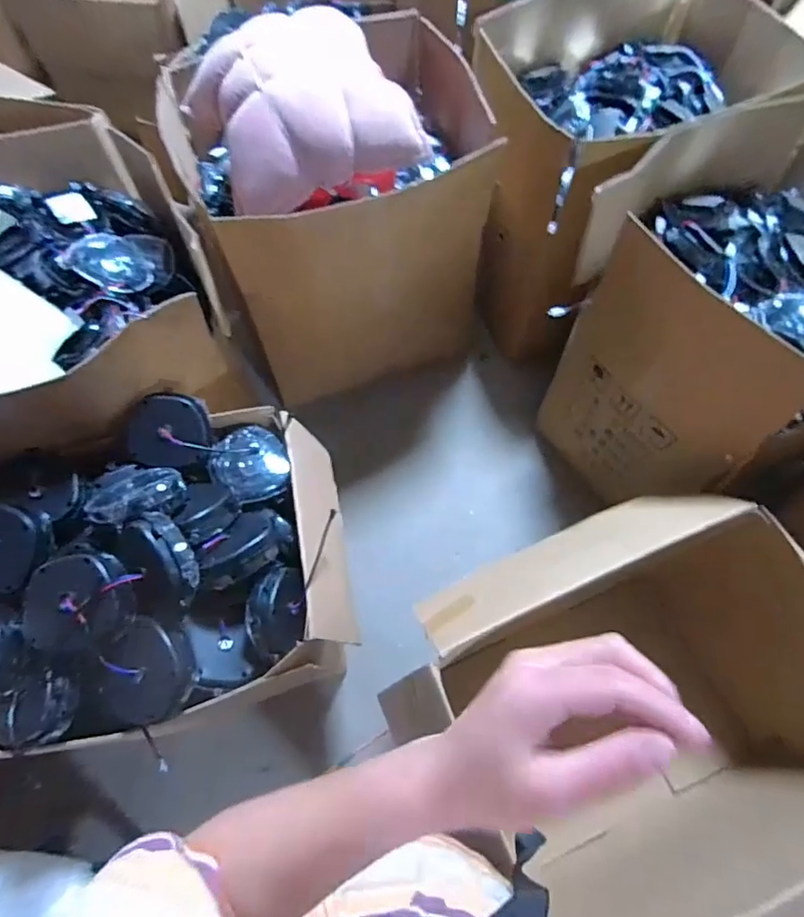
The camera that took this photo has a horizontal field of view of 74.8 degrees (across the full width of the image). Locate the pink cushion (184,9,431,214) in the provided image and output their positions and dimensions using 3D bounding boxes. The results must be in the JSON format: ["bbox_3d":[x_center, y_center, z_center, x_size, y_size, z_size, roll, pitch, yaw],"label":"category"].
[{"bbox_3d":[-0.194,-0.661,0.983,0.355,0.159,0.383,-24,66,-10],"label":"pink cushion"}]

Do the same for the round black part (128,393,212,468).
[{"bbox_3d":[-0.424,-0.052,0.963,0.145,0.035,0.132,6,93,4],"label":"round black part"}]

